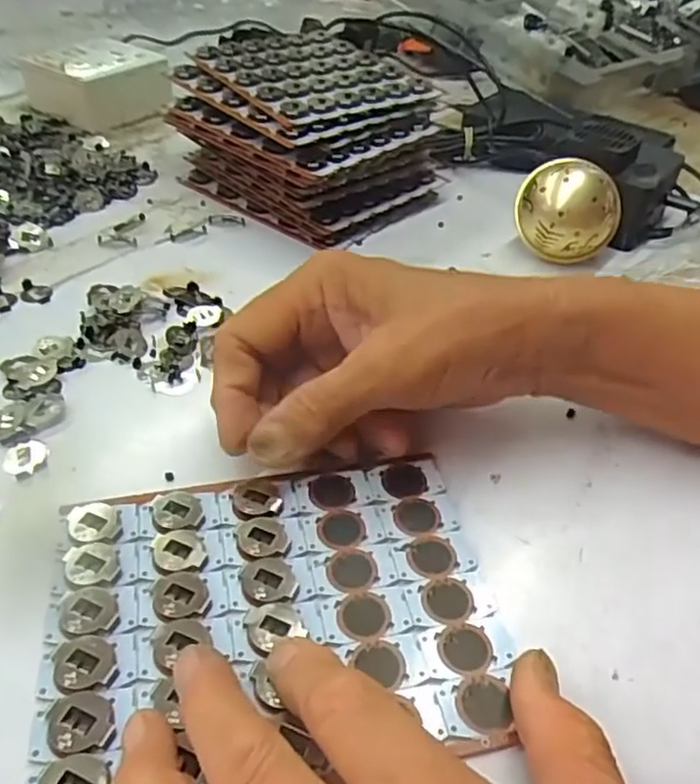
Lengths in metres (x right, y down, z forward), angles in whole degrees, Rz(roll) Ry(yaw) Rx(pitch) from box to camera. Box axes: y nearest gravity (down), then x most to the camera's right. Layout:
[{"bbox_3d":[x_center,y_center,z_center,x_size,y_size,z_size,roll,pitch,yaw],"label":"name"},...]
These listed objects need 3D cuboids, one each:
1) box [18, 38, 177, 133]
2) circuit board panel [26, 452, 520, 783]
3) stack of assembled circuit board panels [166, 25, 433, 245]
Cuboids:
[{"bbox_3d":[-0.205,-0.256,0.548,0.088,0.042,0.090,30,48,26],"label":"box"},{"bbox_3d":[-0.027,0.072,0.228,0.146,0.005,0.115,-6,43,-10],"label":"circuit board panel"},{"bbox_3d":[-0.029,-0.178,0.454,0.159,0.075,0.138,35,51,30],"label":"stack of assembled circuit board panels"}]

